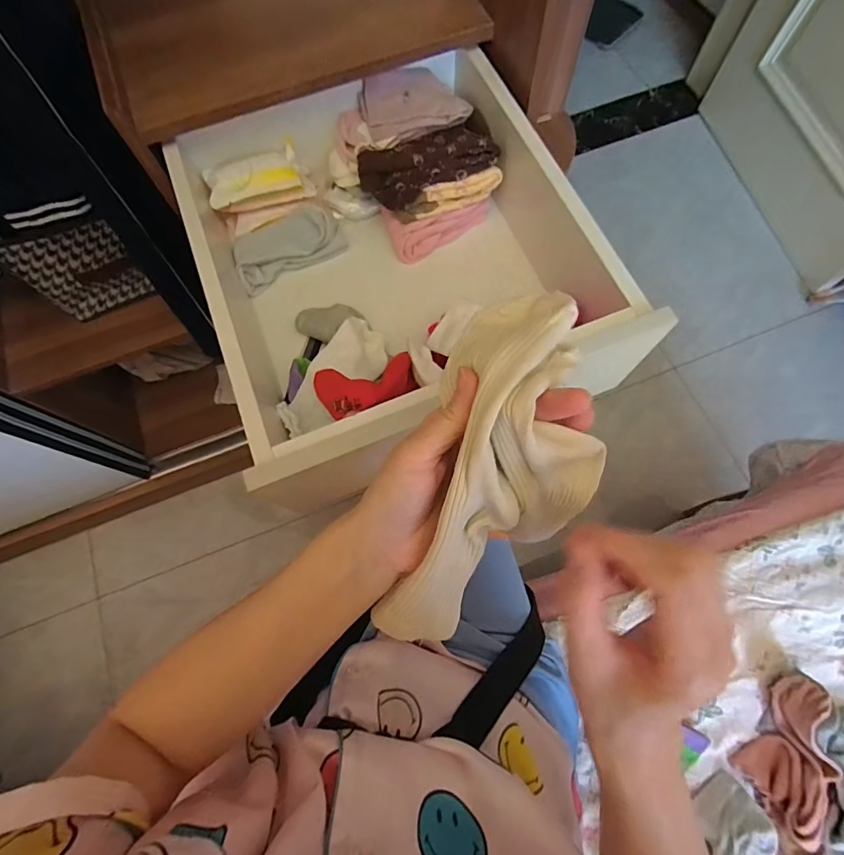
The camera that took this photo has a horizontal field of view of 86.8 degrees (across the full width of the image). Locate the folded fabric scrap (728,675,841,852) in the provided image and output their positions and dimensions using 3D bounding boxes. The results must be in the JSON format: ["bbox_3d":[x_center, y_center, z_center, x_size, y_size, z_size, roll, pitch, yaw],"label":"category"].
[{"bbox_3d":[0.380,0.334,0.460,0.073,0.055,0.151,12,86,6],"label":"folded fabric scrap"}]

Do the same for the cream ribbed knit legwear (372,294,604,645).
[{"bbox_3d":[0.045,0.043,0.261,0.099,0.068,0.232,17,103,8],"label":"cream ribbed knit legwear"}]

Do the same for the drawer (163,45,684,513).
[{"bbox_3d":[-0.039,-0.202,0.527,0.405,0.167,0.483,-19,72,-4],"label":"drawer"}]

